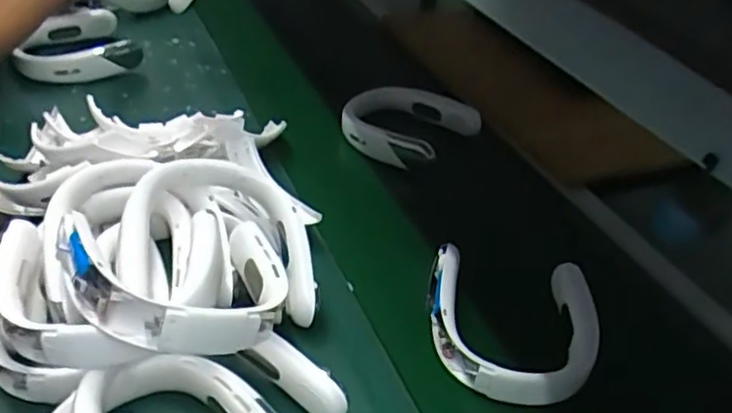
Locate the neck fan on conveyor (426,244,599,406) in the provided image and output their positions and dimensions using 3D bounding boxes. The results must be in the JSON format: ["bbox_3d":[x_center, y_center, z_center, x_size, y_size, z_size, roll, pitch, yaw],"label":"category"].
[{"bbox_3d":[0.177,0.132,0.738,0.200,0.058,0.187,4,37,-5],"label":"neck fan on conveyor"}]

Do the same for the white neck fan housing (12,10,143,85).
[{"bbox_3d":[-0.517,-0.284,1.147,0.202,0.049,0.225,-16,43,-29],"label":"white neck fan housing"}]

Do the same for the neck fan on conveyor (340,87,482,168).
[{"bbox_3d":[0.058,-0.130,1.066,0.232,0.066,0.173,18,38,14],"label":"neck fan on conveyor"}]

